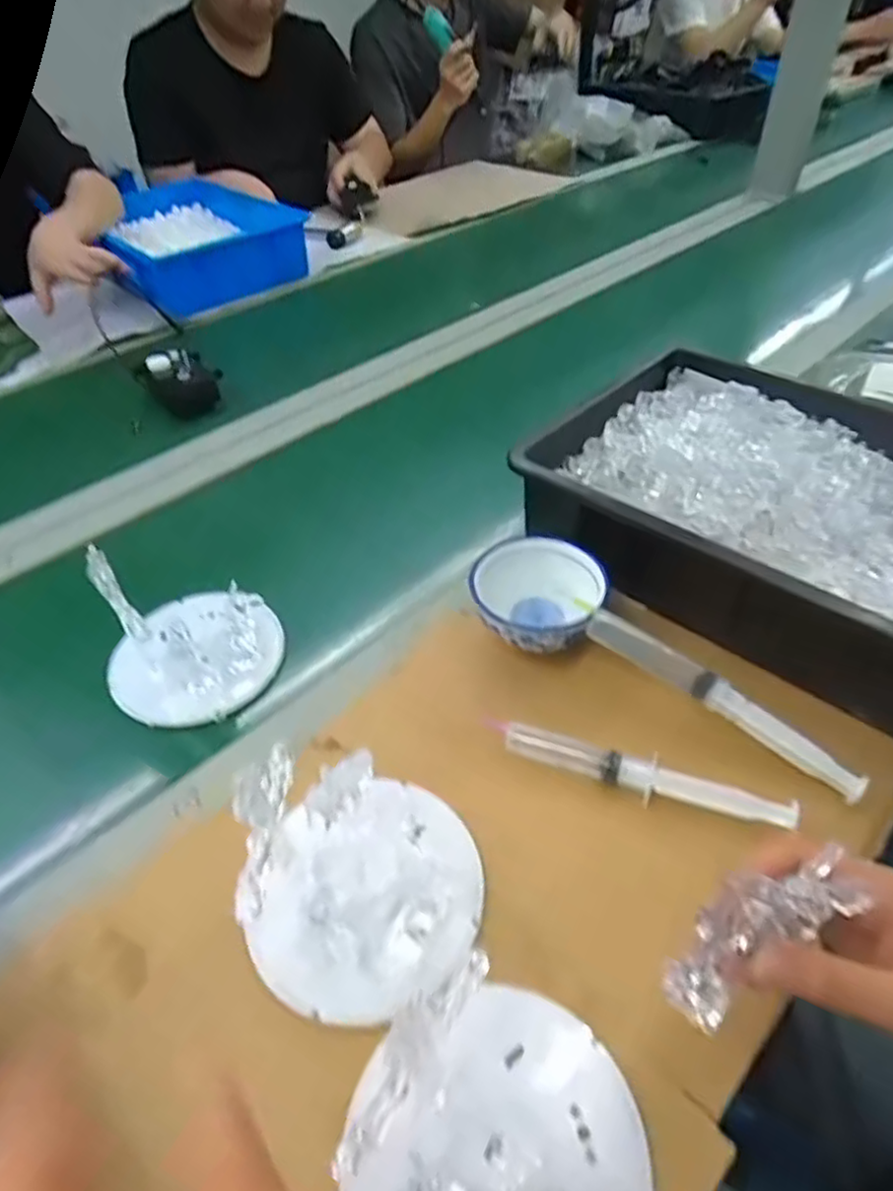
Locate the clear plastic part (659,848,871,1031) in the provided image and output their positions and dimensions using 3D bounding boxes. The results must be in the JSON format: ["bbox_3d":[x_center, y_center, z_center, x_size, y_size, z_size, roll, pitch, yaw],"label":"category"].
[{"bbox_3d":[0.118,0.129,0.260,0.085,0.026,0.028,-45,49,8],"label":"clear plastic part"}]

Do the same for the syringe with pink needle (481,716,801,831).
[{"bbox_3d":[0.117,0.110,0.417,0.183,0.015,0.025,12,46,16],"label":"syringe with pink needle"}]

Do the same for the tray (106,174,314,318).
[{"bbox_3d":[-0.463,-0.670,1.254,0.332,0.091,0.513,-22,47,-18],"label":"tray"}]

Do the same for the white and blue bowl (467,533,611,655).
[{"bbox_3d":[0.065,0.002,0.505,0.098,0.043,0.100,-2,44,2],"label":"white and blue bowl"}]

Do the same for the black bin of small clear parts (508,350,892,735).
[{"bbox_3d":[0.285,-0.056,0.537,0.425,0.098,0.280,29,53,30],"label":"black bin of small clear parts"}]

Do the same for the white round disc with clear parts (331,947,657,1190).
[{"bbox_3d":[0.021,0.238,0.288,0.125,0.021,0.126,-2,44,2],"label":"white round disc with clear parts"}]

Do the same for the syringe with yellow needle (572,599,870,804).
[{"bbox_3d":[0.171,0.063,0.436,0.201,0.018,0.017,34,54,17],"label":"syringe with yellow needle"}]

